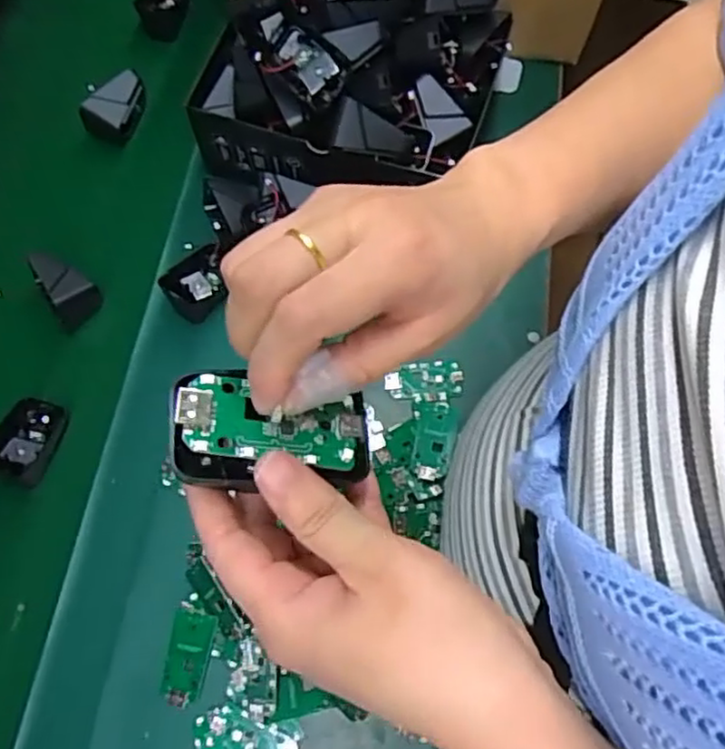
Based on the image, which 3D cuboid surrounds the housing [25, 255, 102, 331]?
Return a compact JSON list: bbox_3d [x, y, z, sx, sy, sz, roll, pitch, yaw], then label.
[{"bbox_3d":[-0.258,-0.077,0.584,0.039,0.025,0.067,-38,73,-13],"label":"housing"}]

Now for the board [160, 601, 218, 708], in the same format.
[{"bbox_3d":[-0.124,0.200,0.483,0.031,0.011,0.065,10,69,4],"label":"board"}]

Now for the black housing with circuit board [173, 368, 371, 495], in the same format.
[{"bbox_3d":[-0.032,0.019,0.241,0.068,0.015,0.038,5,68,-13],"label":"black housing with circuit board"}]

